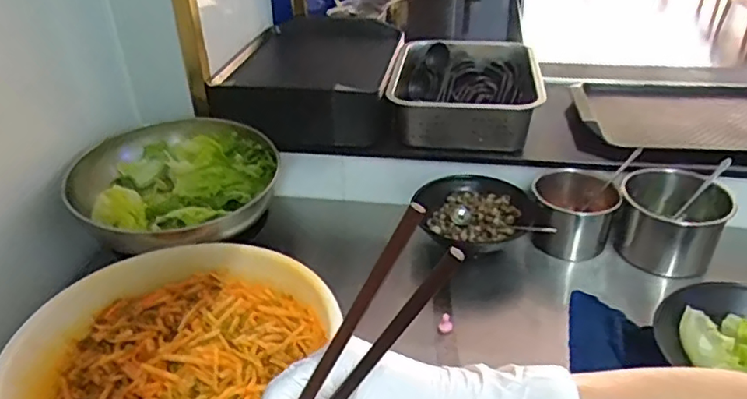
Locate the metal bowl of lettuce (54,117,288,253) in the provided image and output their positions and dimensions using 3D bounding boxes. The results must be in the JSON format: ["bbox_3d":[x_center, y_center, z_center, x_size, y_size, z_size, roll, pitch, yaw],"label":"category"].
[{"bbox_3d":[-0.298,-0.029,0.903,0.263,0.090,0.277,-1,31,1],"label":"metal bowl of lettuce"}]

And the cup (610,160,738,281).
[{"bbox_3d":[0.458,0.031,0.932,0.146,0.115,0.173,11,33,19],"label":"cup"}]

